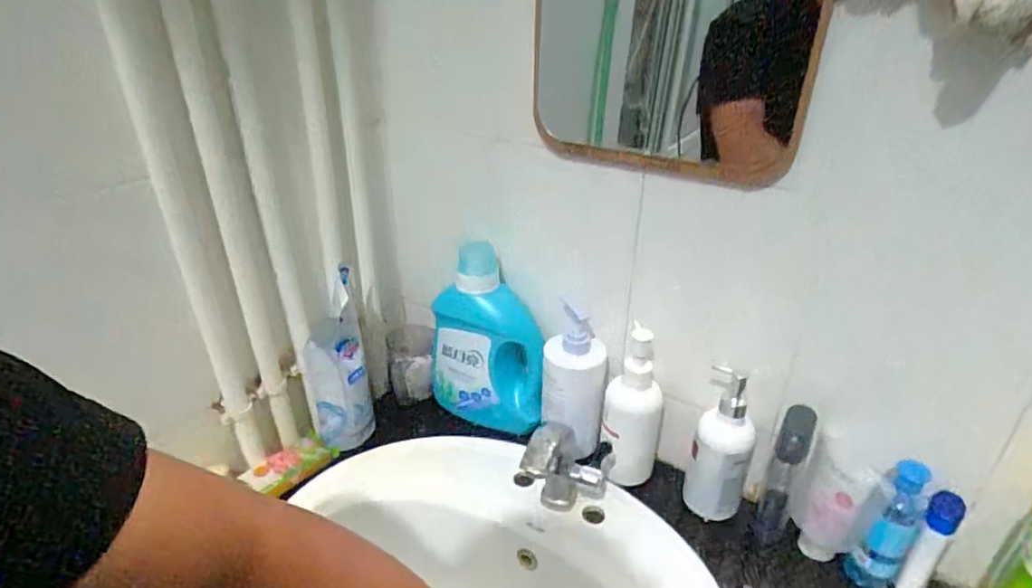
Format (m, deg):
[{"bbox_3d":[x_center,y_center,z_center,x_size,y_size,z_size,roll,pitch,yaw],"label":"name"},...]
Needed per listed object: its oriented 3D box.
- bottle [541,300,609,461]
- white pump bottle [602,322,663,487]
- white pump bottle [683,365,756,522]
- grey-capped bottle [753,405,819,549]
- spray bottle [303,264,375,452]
[{"bbox_3d":[0.076,0.118,0.779,0.083,0.182,0.099,3,33,5],"label":"bottle"},{"bbox_3d":[0.143,0.157,0.718,0.069,0.245,0.060,9,34,14],"label":"white pump bottle"},{"bbox_3d":[0.249,0.178,0.699,0.071,0.183,0.078,15,36,23],"label":"white pump bottle"},{"bbox_3d":[0.302,0.206,0.656,0.032,0.163,0.055,19,37,27],"label":"grey-capped bottle"},{"bbox_3d":[-0.242,0.089,0.784,0.071,0.251,0.069,-3,11,-4],"label":"spray bottle"}]

